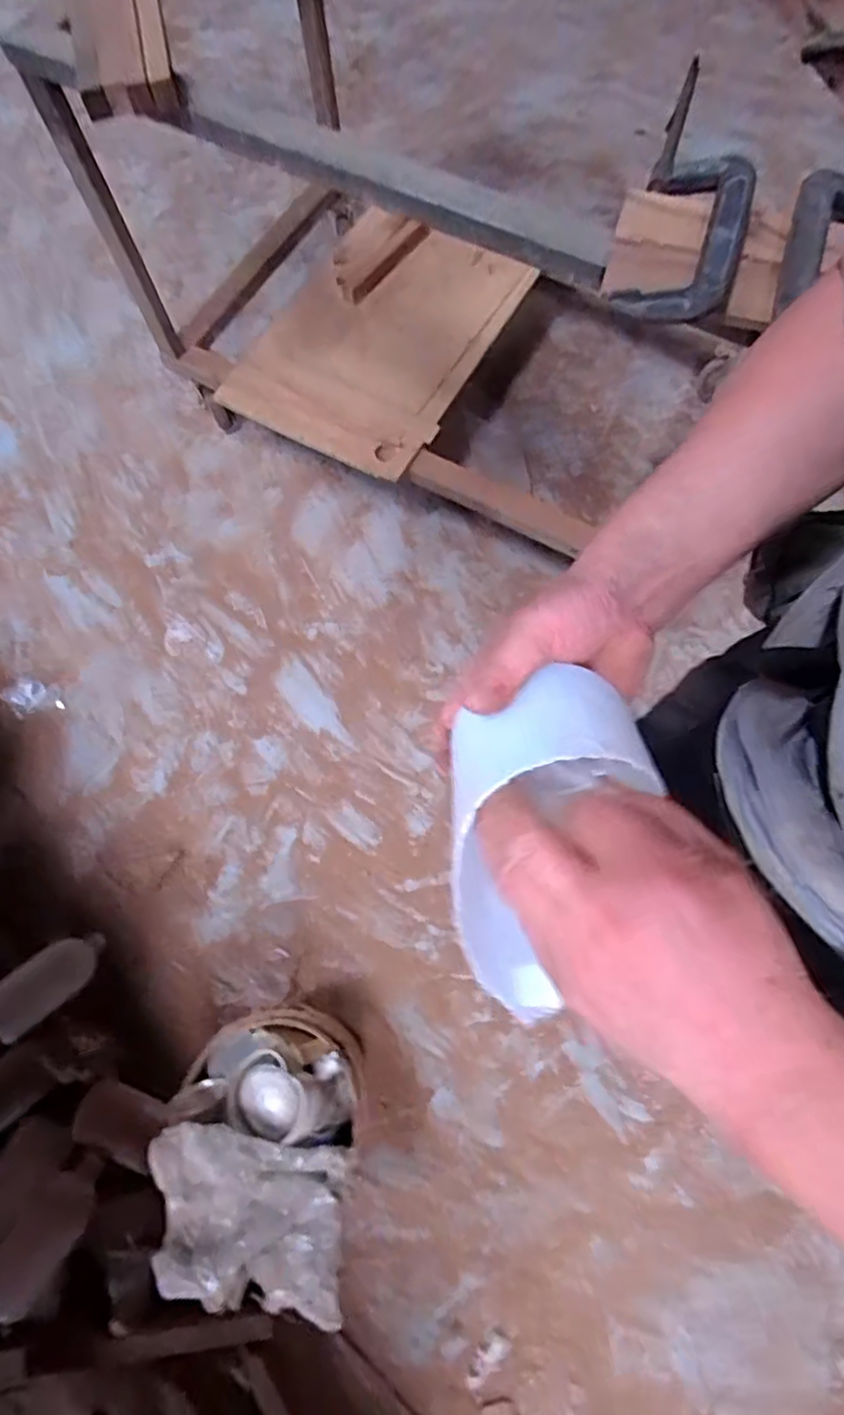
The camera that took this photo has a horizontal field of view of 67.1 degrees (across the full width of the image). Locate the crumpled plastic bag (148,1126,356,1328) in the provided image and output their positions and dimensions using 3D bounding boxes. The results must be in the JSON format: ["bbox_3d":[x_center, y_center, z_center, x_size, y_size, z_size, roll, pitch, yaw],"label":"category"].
[{"bbox_3d":[-0.212,0.608,0.767,0.234,0.137,0.193,0,72,1],"label":"crumpled plastic bag"}]

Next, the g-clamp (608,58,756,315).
[{"bbox_3d":[0.322,-0.604,0.741,0.125,0.047,0.383,18,73,7],"label":"g-clamp"}]

